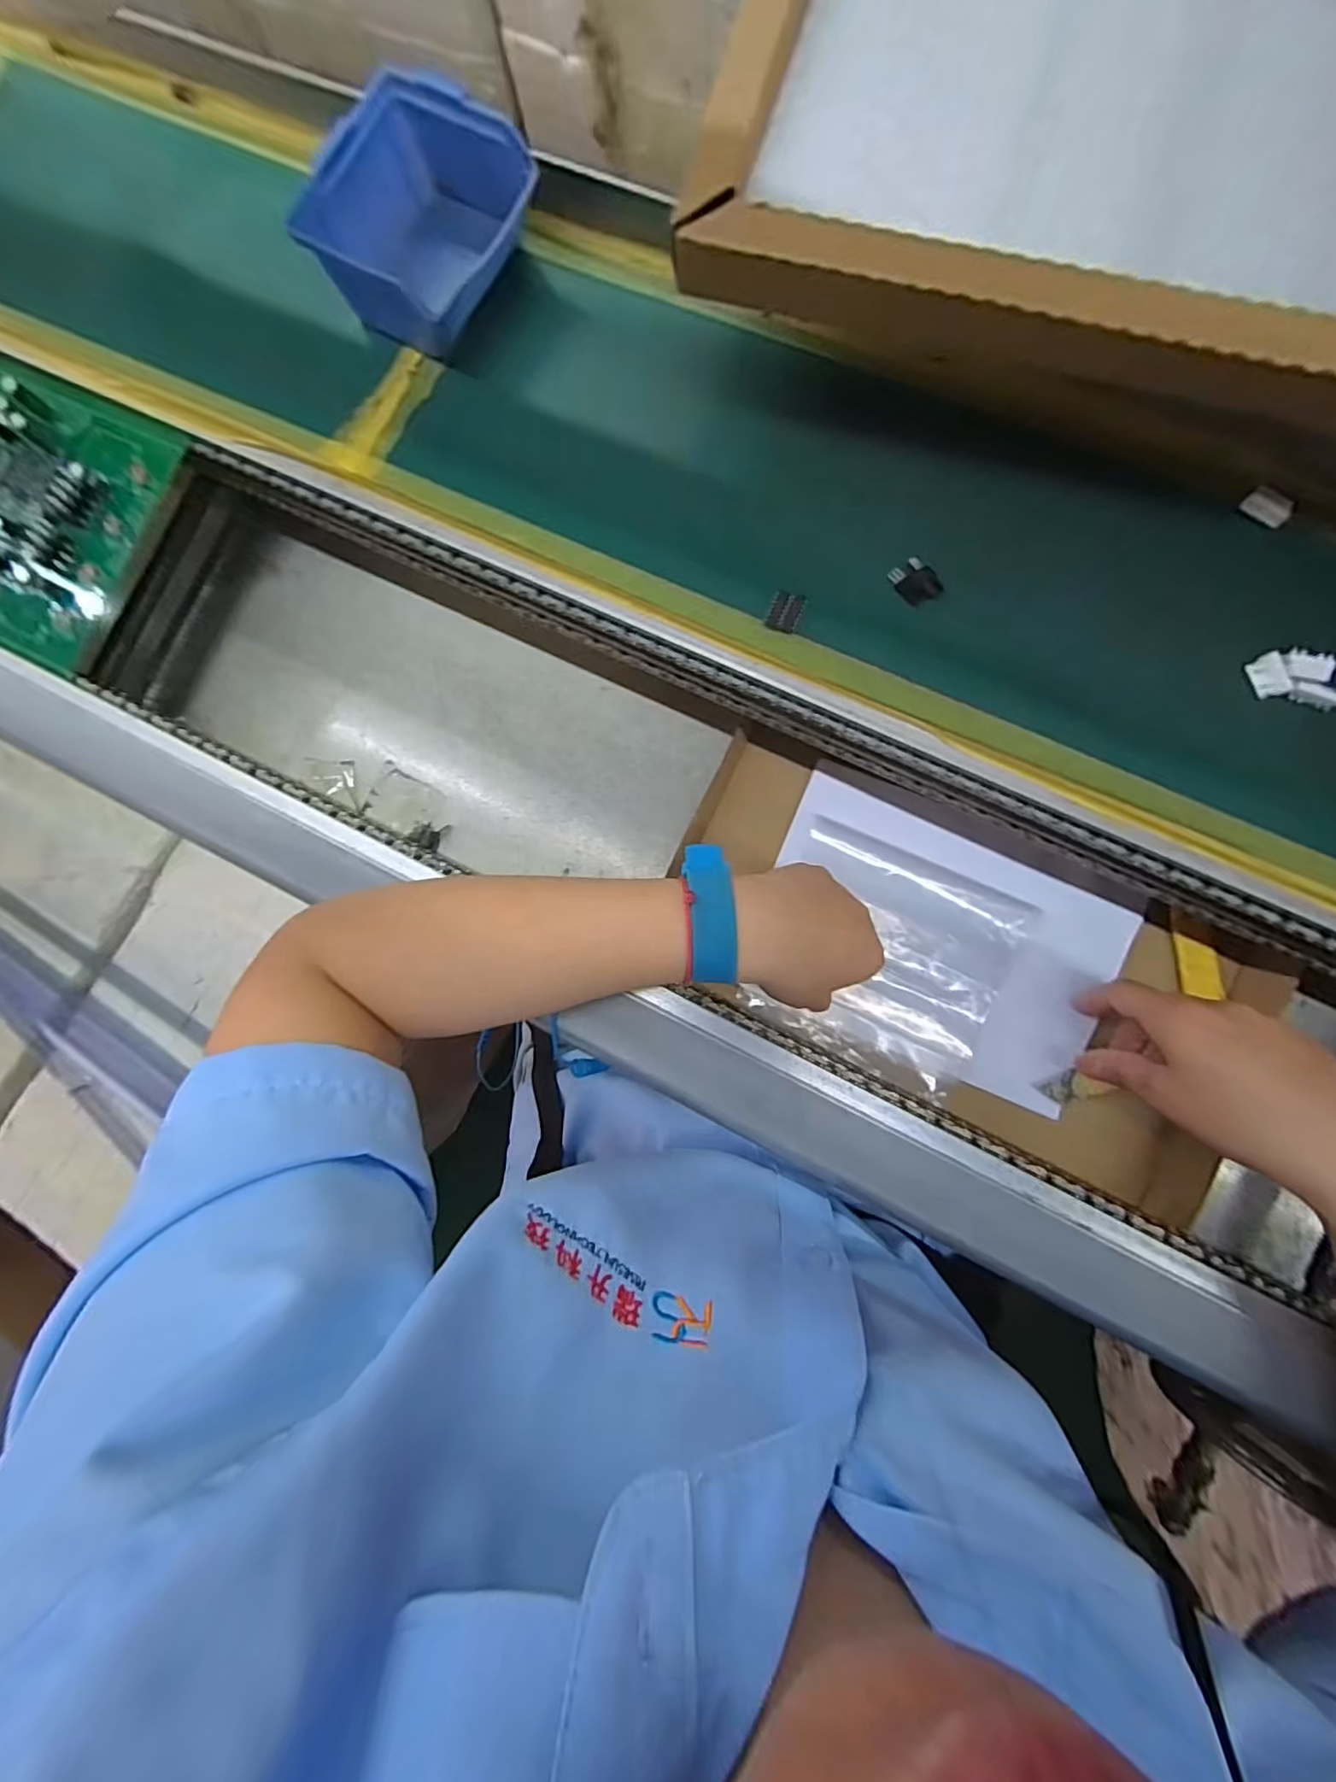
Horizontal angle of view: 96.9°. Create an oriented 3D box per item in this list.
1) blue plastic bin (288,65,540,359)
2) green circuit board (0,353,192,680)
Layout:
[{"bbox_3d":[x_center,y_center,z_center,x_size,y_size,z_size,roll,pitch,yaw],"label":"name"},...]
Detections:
[{"bbox_3d":[-0.133,-0.353,0.317,0.097,0.052,0.103,41,91,7],"label":"blue plastic bin"},{"bbox_3d":[-0.439,-0.258,0.370,0.245,0.030,0.163,27,89,7],"label":"green circuit board"}]

